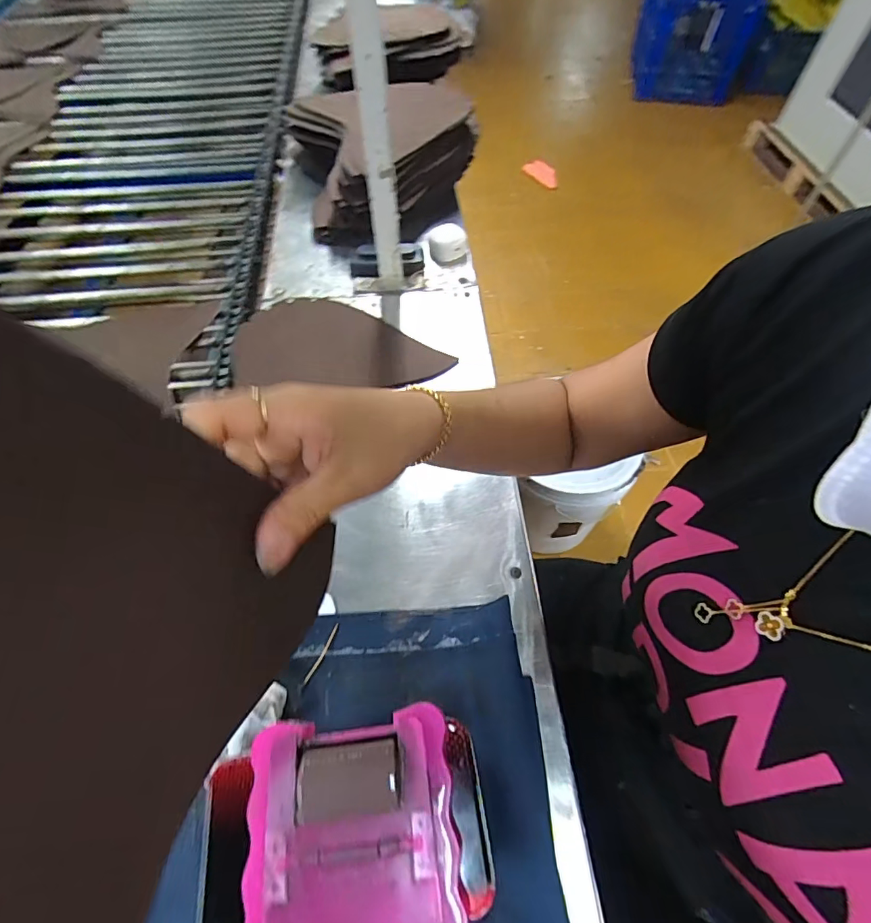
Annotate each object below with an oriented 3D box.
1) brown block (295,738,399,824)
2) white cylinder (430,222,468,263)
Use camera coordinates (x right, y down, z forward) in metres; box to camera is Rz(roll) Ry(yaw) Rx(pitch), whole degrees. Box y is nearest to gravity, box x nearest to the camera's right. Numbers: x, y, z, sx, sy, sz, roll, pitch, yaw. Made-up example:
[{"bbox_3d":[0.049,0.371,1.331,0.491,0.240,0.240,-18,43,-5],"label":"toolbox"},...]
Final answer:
[{"bbox_3d":[-0.047,0.172,0.260,0.054,0.007,0.033,-5,57,-4],"label":"brown block"},{"bbox_3d":[0.020,-0.328,0.715,0.057,0.035,0.048,-2,57,-1],"label":"white cylinder"}]

